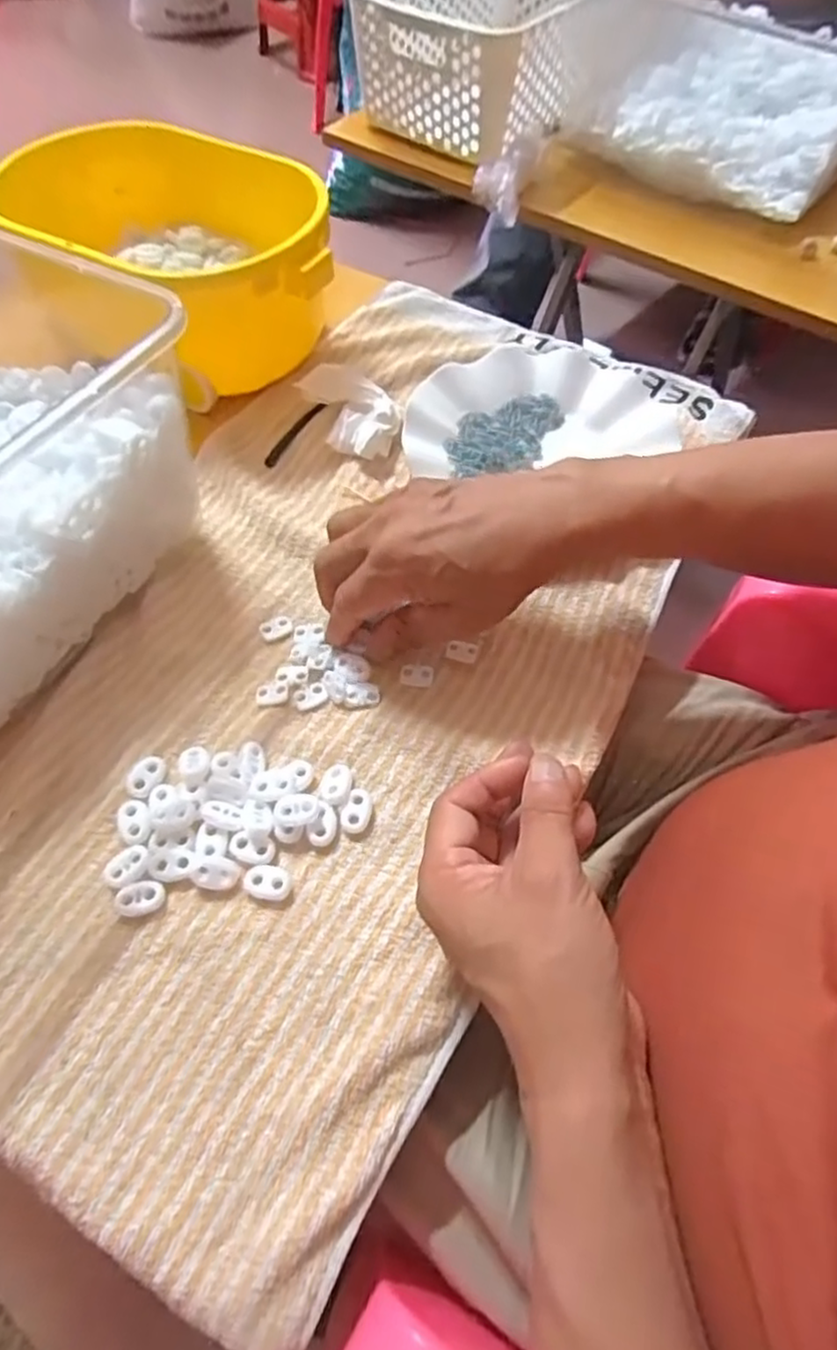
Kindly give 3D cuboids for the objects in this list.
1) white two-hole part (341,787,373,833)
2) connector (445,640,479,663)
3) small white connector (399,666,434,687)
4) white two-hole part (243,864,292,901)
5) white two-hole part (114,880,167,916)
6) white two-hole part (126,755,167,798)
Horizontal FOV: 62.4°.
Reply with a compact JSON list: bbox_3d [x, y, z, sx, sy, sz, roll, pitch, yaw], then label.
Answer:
[{"bbox_3d":[-0.031,0.069,0.348,0.013,0.005,0.021,14,59,8],"label":"white two-hole part"},{"bbox_3d":[0.025,-0.013,0.394,0.017,0.004,0.011,14,59,8],"label":"connector"},{"bbox_3d":[-0.001,-0.001,0.387,0.018,0.004,0.011,6,59,2],"label":"small white connector"},{"bbox_3d":[-0.072,0.099,0.329,0.023,0.004,0.015,10,59,5],"label":"white two-hole part"},{"bbox_3d":[-0.130,0.104,0.323,0.022,0.004,0.015,-9,59,-6],"label":"white two-hole part"},{"bbox_3d":[-0.139,0.051,0.353,0.016,0.004,0.022,24,61,13],"label":"white two-hole part"}]

